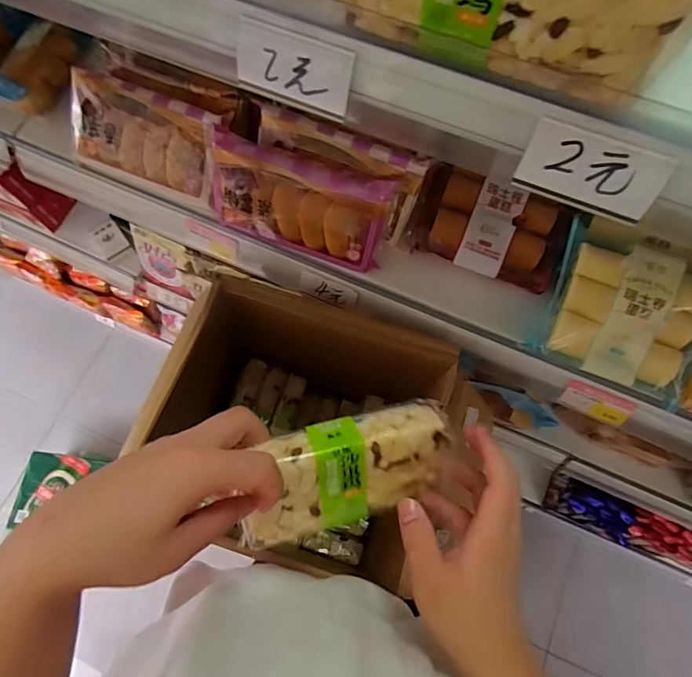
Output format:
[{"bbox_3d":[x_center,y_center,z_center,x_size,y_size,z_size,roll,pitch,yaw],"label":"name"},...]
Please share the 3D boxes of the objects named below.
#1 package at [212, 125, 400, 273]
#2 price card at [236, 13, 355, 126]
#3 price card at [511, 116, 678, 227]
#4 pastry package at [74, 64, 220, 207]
[{"bbox_3d":[-0.048,-0.147,0.506,0.192,0.110,0.050,19,48,4],"label":"package"},{"bbox_3d":[-0.029,-0.150,0.269,0.067,0.038,0.004,23,47,8],"label":"price card"},{"bbox_3d":[0.127,-0.086,0.247,0.067,0.036,0.004,22,41,9],"label":"price card"},{"bbox_3d":[-0.221,-0.219,0.529,0.172,0.102,0.045,20,31,5],"label":"pastry package"}]

